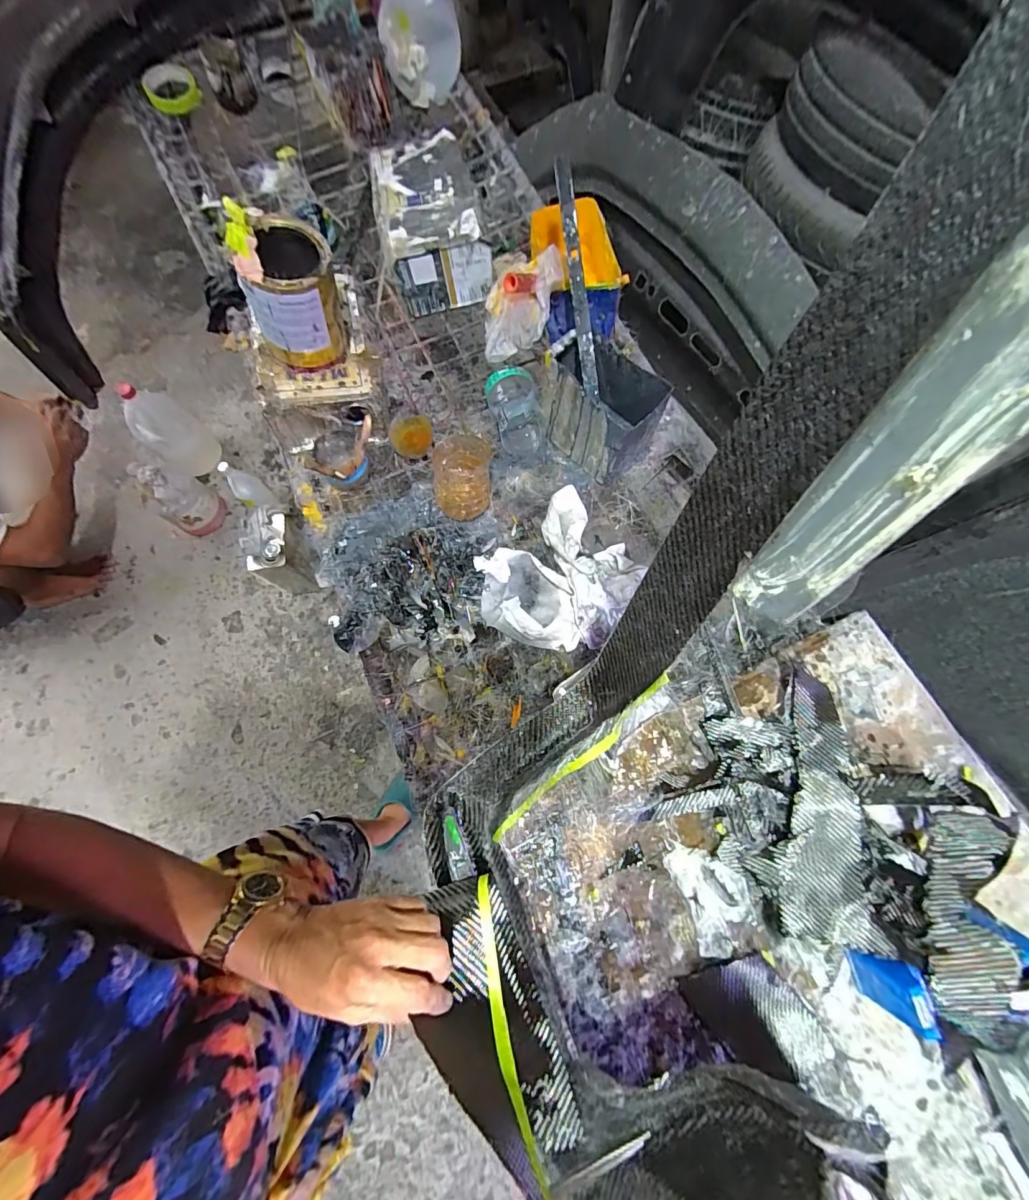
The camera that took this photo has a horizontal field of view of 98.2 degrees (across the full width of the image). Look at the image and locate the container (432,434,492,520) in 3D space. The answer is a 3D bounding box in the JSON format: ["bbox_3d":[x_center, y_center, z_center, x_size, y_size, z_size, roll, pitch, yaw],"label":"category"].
[{"bbox_3d":[-0.073,-0.169,0.616,0.078,0.105,0.079,3,74,1],"label":"container"}]

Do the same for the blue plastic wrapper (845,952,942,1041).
[{"bbox_3d":[0.402,0.412,0.476,0.029,0.080,0.065,-10,74,-3],"label":"blue plastic wrapper"}]

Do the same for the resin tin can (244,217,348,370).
[{"bbox_3d":[-0.270,-0.383,0.564,0.108,0.130,0.119,-4,74,-1],"label":"resin tin can"}]

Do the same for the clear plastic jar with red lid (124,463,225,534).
[{"bbox_3d":[-1.063,-0.323,1.409,0.140,0.293,0.157,33,77,9],"label":"clear plastic jar with red lid"}]

